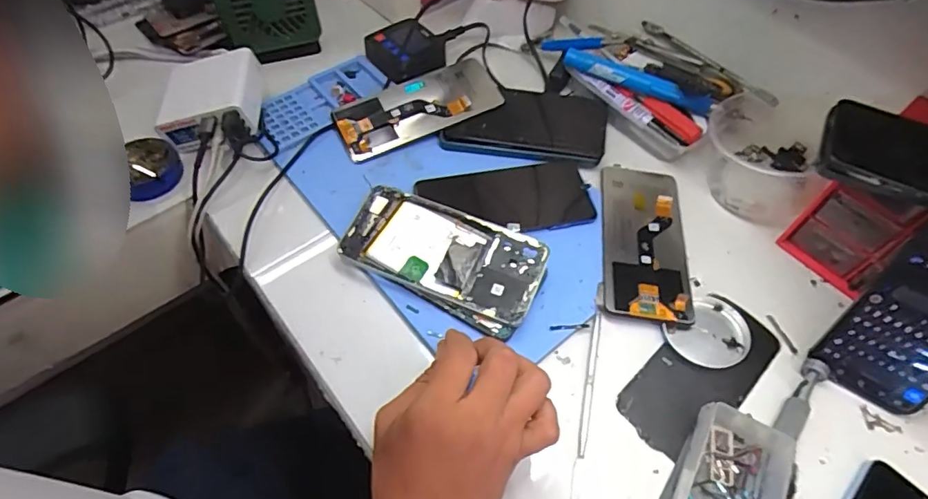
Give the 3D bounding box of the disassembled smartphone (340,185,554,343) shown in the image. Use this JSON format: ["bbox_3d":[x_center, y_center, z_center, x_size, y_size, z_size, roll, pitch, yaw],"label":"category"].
[{"bbox_3d":[-0.016,0.003,0.414,0.159,0.013,0.082,23,68,17],"label":"disassembled smartphone"}]

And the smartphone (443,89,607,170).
[{"bbox_3d":[0.060,-0.124,0.496,0.149,0.016,0.076,6,67,8],"label":"smartphone"}]

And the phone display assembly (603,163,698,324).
[{"bbox_3d":[0.160,-0.015,0.449,0.072,0.010,0.165,8,58,3],"label":"phone display assembly"}]

